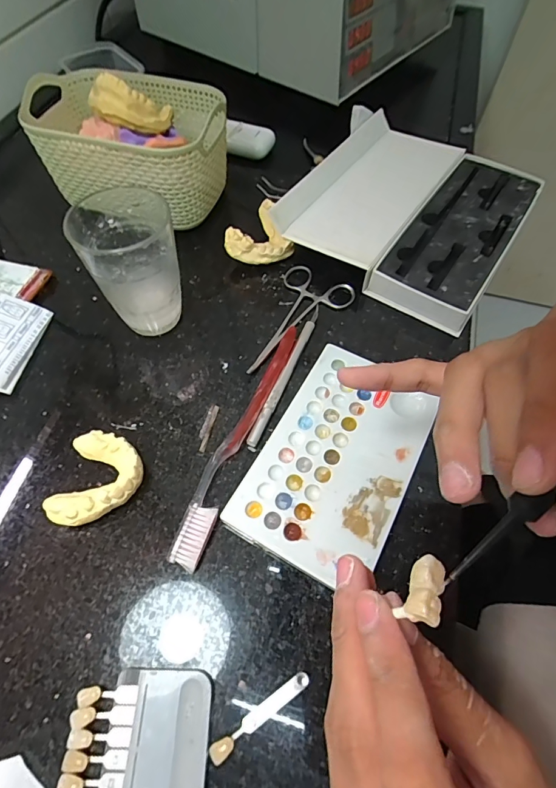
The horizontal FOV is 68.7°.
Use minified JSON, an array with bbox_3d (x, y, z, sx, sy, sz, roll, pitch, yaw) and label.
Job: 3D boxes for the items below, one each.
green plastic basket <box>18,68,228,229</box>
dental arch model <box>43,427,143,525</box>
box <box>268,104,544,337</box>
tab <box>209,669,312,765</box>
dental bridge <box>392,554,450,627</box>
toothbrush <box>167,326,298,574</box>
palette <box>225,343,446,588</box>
[{"bbox_3d":[-0.134,-0.234,0.392,0.173,0.091,0.122,13,60,9],"label":"green plastic basket"},{"bbox_3d":[-0.113,0.054,0.262,0.051,0.018,0.060,5,59,4],"label":"dental arch model"},{"bbox_3d":[0.127,-0.179,0.386,0.189,0.045,0.212,29,64,17],"label":"box"},{"bbox_3d":[-0.008,0.163,0.206,0.057,0.004,0.008,-32,64,-17],"label":"tab"},{"bbox_3d":[0.043,0.056,0.117,0.009,0.005,0.019,22,51,14],"label":"dental bridge"},{"bbox_3d":[-0.026,0.024,0.284,0.021,0.012,0.188,17,61,11],"label":"toothbrush"},{"bbox_3d":[0.041,0.042,0.273,0.092,0.012,0.149,25,63,15],"label":"palette"}]

